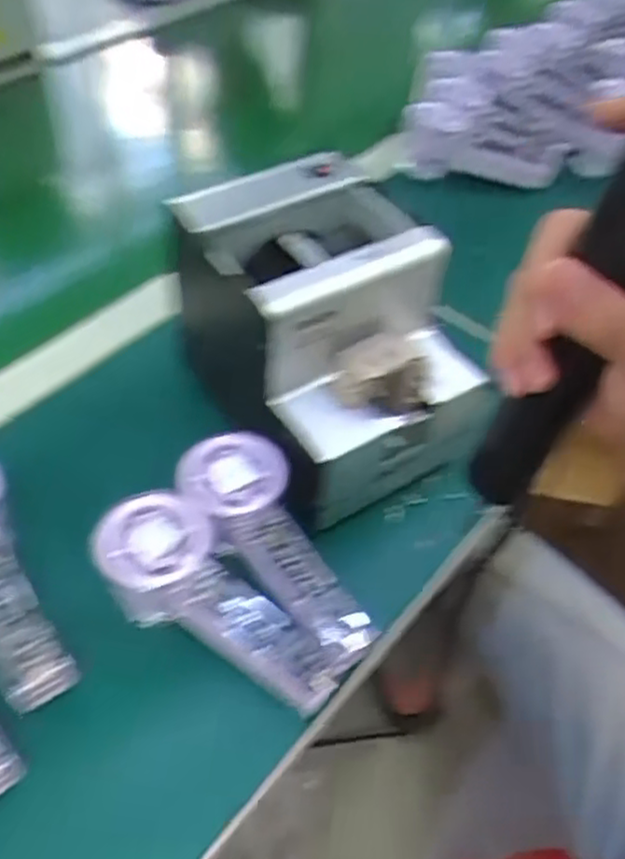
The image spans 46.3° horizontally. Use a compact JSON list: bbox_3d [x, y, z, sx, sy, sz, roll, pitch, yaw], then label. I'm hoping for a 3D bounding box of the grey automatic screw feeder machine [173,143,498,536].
[{"bbox_3d":[0.012,-0.062,0.462,0.134,0.132,0.163,-24,54,-22],"label":"grey automatic screw feeder machine"}]

